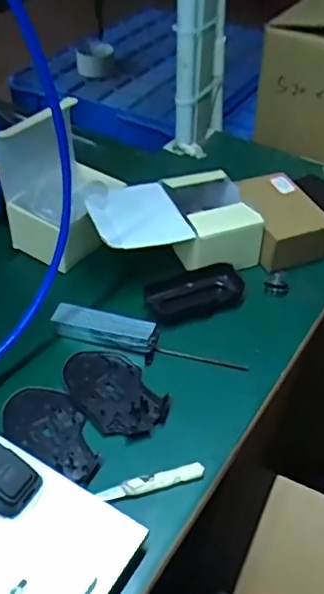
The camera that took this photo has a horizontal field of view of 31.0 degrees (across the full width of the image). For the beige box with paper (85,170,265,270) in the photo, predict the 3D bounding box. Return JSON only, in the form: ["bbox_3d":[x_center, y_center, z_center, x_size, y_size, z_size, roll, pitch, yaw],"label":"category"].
[{"bbox_3d":[0.008,-0.090,0.694,0.187,0.072,0.134,-12,45,-14],"label":"beige box with paper"}]

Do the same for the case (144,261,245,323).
[{"bbox_3d":[0.037,-0.005,0.649,0.107,0.024,0.065,-11,44,-12],"label":"case"}]

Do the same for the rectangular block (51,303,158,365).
[{"bbox_3d":[-0.059,0.032,0.602,0.109,0.024,0.032,11,44,11],"label":"rectangular block"}]

